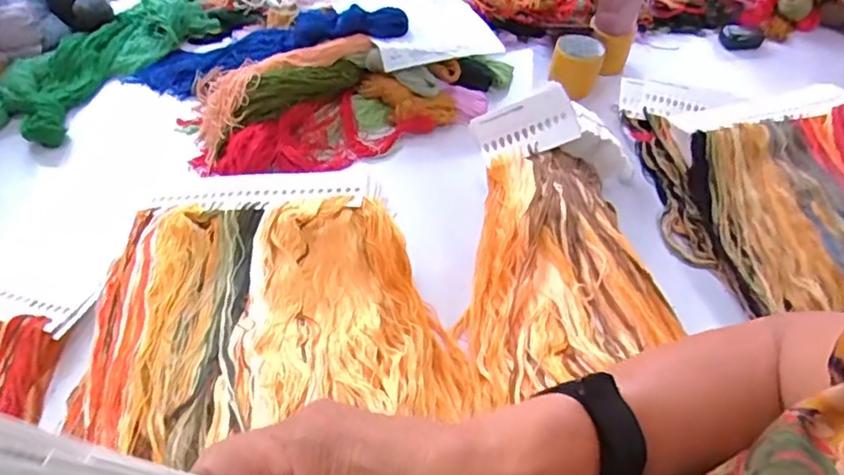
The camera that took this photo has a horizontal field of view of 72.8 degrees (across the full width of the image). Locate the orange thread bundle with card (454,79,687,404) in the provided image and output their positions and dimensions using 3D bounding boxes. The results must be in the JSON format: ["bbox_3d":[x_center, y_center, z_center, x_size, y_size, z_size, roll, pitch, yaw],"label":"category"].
[{"bbox_3d":[0.173,-0.002,0.709,0.231,0.129,0.375,0,52,-4],"label":"orange thread bundle with card"}]

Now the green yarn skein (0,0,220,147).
[{"bbox_3d":[-0.513,-0.328,0.975,0.177,0.052,0.507,19,53,11],"label":"green yarn skein"}]

